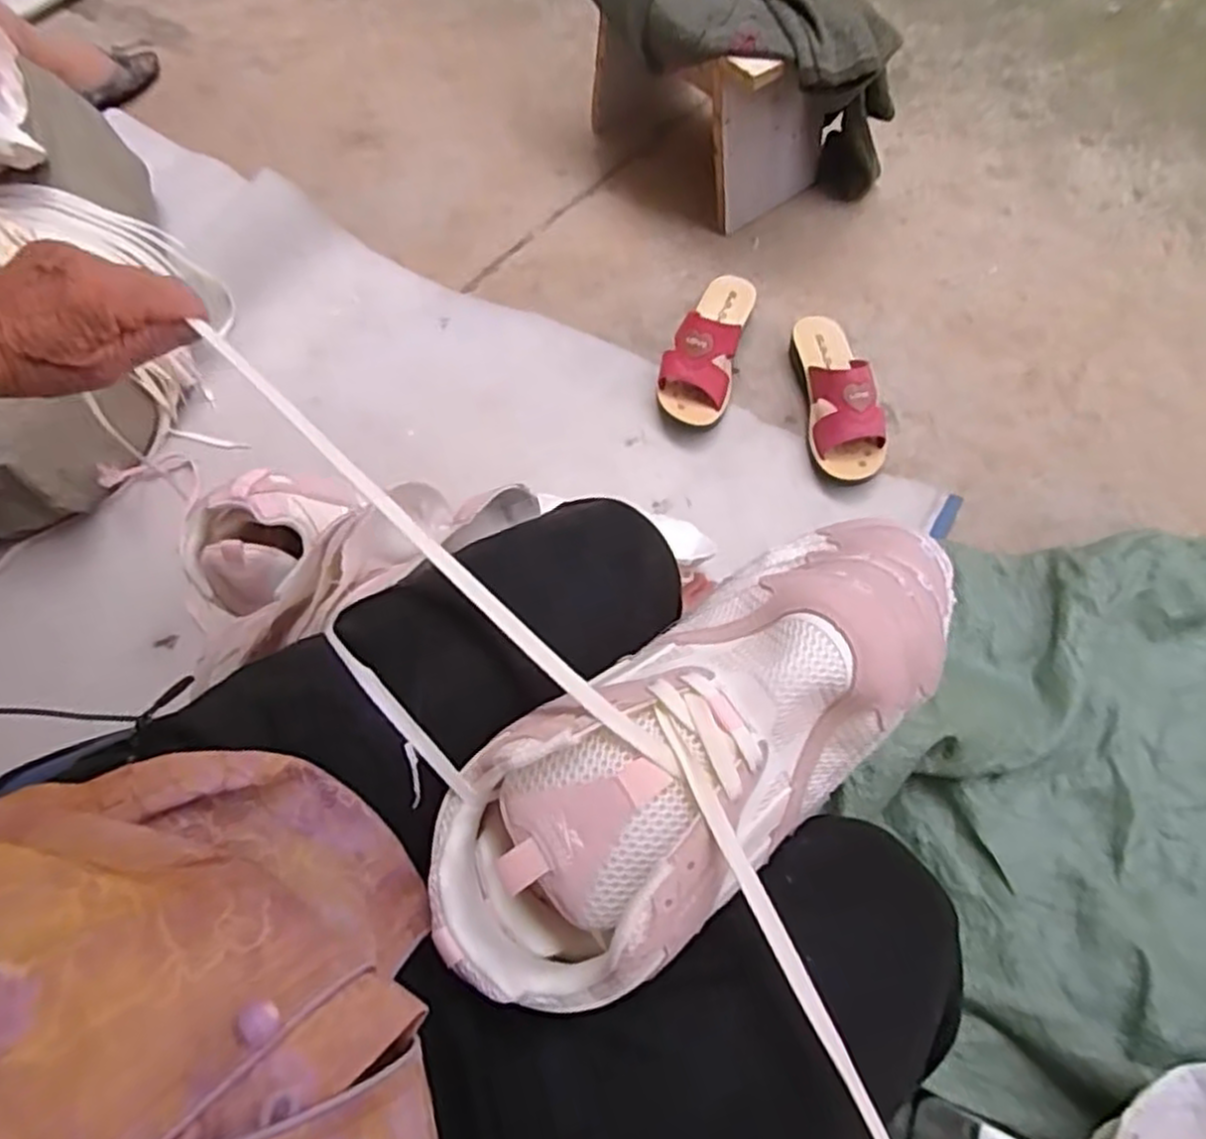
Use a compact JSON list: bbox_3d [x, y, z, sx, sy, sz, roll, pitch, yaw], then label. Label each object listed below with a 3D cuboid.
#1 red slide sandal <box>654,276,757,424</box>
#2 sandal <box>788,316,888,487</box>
[{"bbox_3d":[0.131,-0.279,0.932,0.084,0.077,0.216,18,68,10],"label":"red slide sandal"},{"bbox_3d":[0.277,-0.211,0.893,0.081,0.084,0.228,-3,66,1],"label":"sandal"}]

